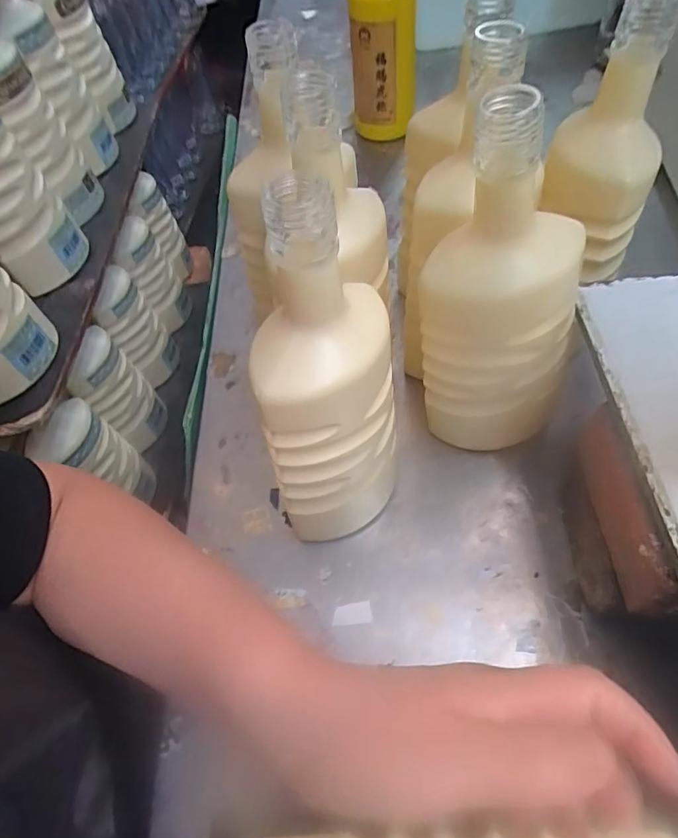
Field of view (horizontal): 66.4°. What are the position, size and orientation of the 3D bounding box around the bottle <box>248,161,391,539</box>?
[{"bbox_3d":[-0.008,-0.013,0.301,0.073,0.239,0.086,4,58,13],"label":"bottle"}]

